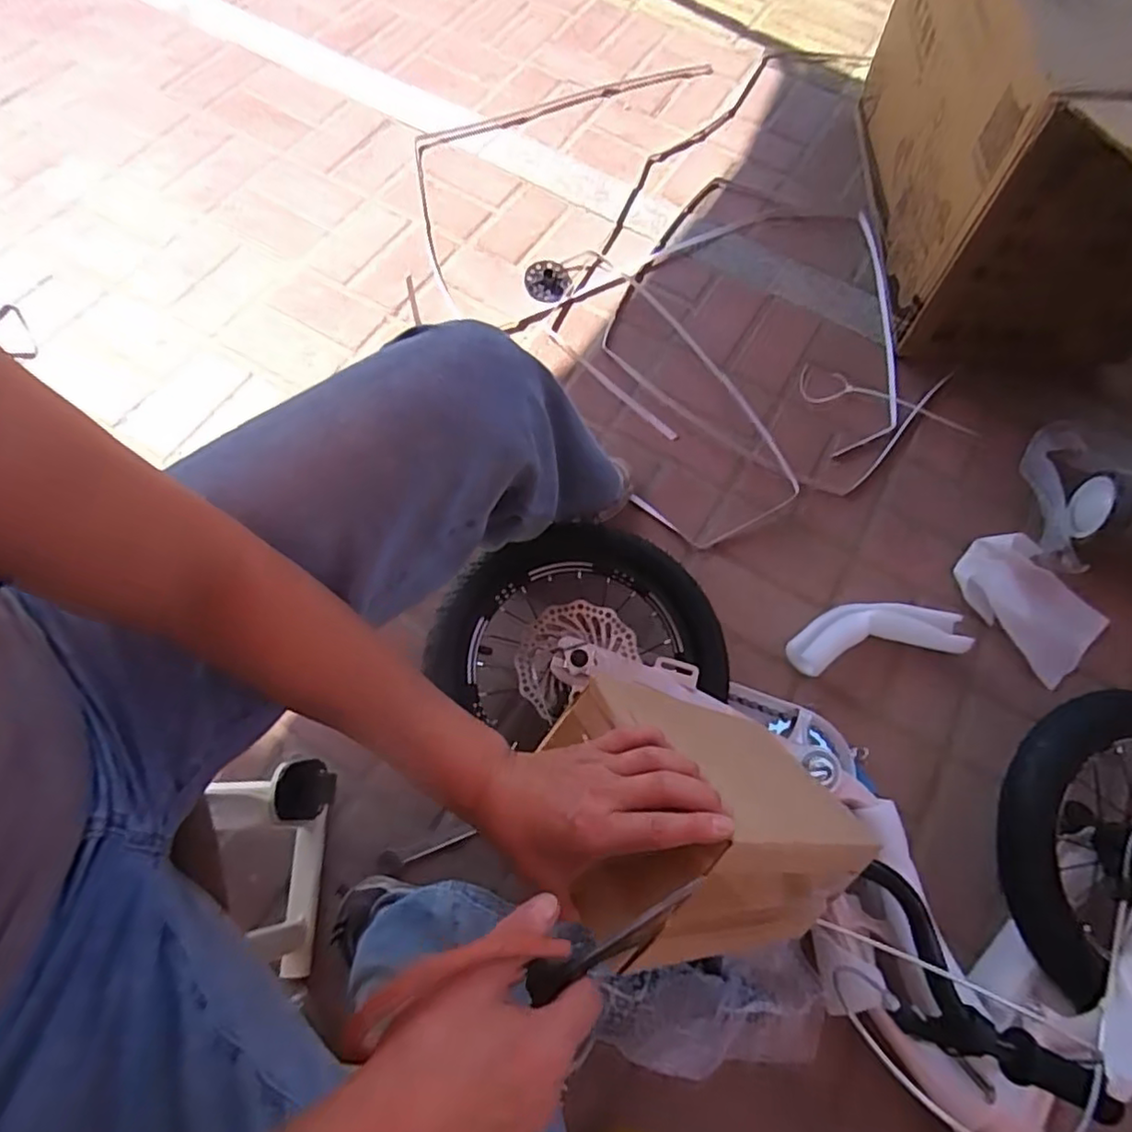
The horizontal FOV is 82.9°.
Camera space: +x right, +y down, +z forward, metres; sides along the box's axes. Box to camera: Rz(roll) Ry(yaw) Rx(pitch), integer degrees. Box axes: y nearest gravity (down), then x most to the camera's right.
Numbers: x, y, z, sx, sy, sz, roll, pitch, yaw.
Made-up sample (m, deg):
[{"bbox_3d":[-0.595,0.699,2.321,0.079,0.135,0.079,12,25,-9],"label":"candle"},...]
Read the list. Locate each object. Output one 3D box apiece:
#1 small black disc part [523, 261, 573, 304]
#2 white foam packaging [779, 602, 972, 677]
[{"bbox_3d":[-0.030,-0.478,1.076,0.077,0.014,0.084,5,67,-1],"label":"small black disc part"},{"bbox_3d":[0.405,0.090,0.847,0.237,0.033,0.082,-7,68,-6],"label":"white foam packaging"}]

